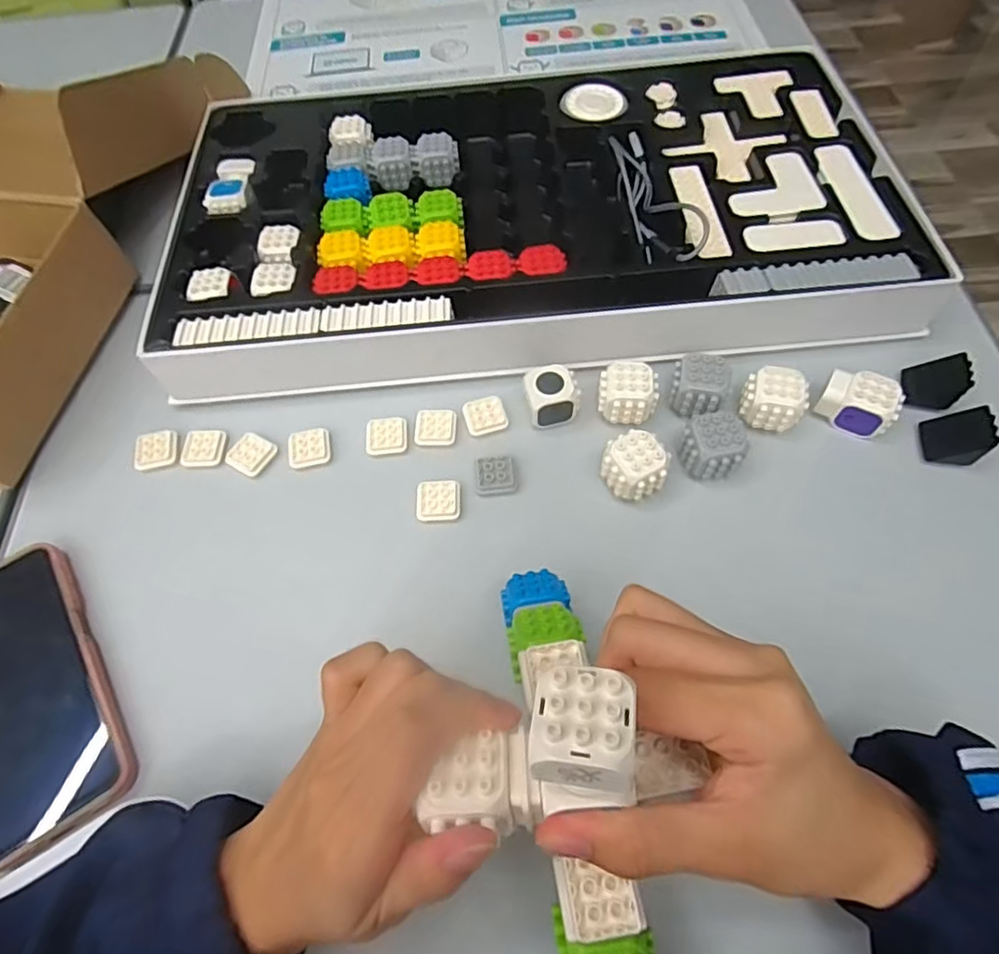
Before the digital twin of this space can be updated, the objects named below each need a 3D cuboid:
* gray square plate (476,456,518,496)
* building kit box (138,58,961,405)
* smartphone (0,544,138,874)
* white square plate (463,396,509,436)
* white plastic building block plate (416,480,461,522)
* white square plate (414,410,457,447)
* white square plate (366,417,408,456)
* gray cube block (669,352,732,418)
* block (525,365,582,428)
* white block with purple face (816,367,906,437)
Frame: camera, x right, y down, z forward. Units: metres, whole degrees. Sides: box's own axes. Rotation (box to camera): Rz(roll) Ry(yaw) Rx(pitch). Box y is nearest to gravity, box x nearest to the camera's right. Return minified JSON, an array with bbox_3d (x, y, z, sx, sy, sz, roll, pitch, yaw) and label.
[{"bbox_3d":[-0.002,-0.002,0.392,0.026,0.007,0.027,-4,61,1],"label":"gray square plate"},{"bbox_3d":[0.023,-0.203,0.470,0.538,0.053,0.321,-3,61,1],"label":"building kit box"},{"bbox_3d":[-0.275,0.124,0.342,0.083,0.017,0.170,-31,64,-13],"label":"smartphone"},{"bbox_3d":[-0.010,-0.043,0.414,0.029,0.006,0.026,-12,61,-4],"label":"white square plate"},{"bbox_3d":[-0.039,0.016,0.386,0.028,0.009,0.026,-3,61,1],"label":"white plastic building block plate"},{"bbox_3d":[-0.044,-0.034,0.413,0.028,0.008,0.025,0,61,3],"label":"white square plate"},{"bbox_3d":[-0.078,-0.027,0.412,0.028,0.009,0.026,-5,61,0],"label":"white square plate"},{"bbox_3d":[0.132,-0.061,0.394,0.034,0.028,0.033,12,62,10],"label":"gray cube block"},{"bbox_3d":[0.036,-0.054,0.401,0.035,0.028,0.031,-6,61,0],"label":"block"},{"bbox_3d":[0.233,-0.048,0.387,0.043,0.029,0.029,33,68,19],"label":"white block with purple face"}]

